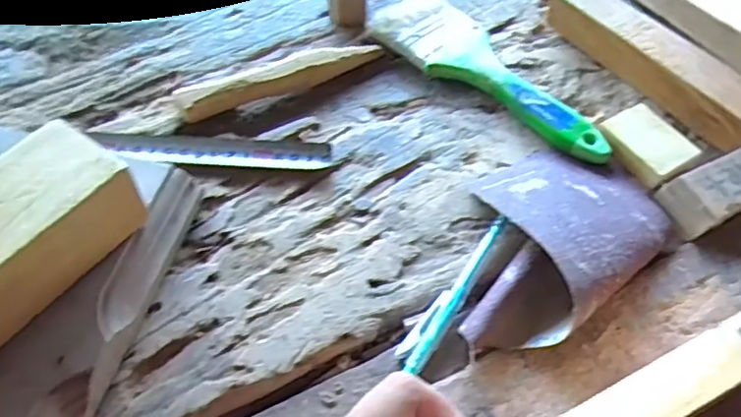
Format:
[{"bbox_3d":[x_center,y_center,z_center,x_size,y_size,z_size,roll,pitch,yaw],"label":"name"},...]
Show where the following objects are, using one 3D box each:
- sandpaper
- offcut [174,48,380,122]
[{"bbox_3d":[0.097,0.010,0.320,0.154,0.034,0.096,-34,63,-25],"label":"sandpaper"},{"bbox_3d":[-0.058,-0.091,0.403,0.147,0.017,0.022,-23,59,-20],"label":"offcut"}]

